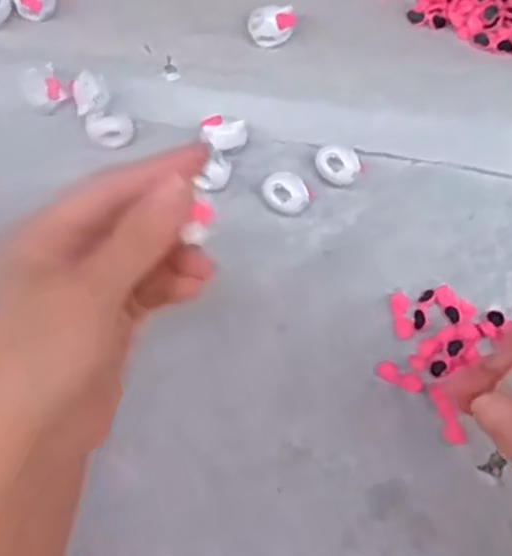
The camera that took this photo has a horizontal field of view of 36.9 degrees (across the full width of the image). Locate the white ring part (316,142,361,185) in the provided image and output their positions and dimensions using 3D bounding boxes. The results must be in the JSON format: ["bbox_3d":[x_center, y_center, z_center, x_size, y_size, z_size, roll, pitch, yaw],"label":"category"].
[{"bbox_3d":[0.045,-0.061,0.423,0.024,0.021,0.019,12,74,2],"label":"white ring part"}]

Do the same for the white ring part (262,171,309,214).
[{"bbox_3d":[0.017,-0.044,0.416,0.019,0.018,0.025,-42,79,-12],"label":"white ring part"}]

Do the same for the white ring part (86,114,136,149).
[{"bbox_3d":[-0.081,-0.082,0.425,0.025,0.007,0.020,-18,75,-6],"label":"white ring part"}]

